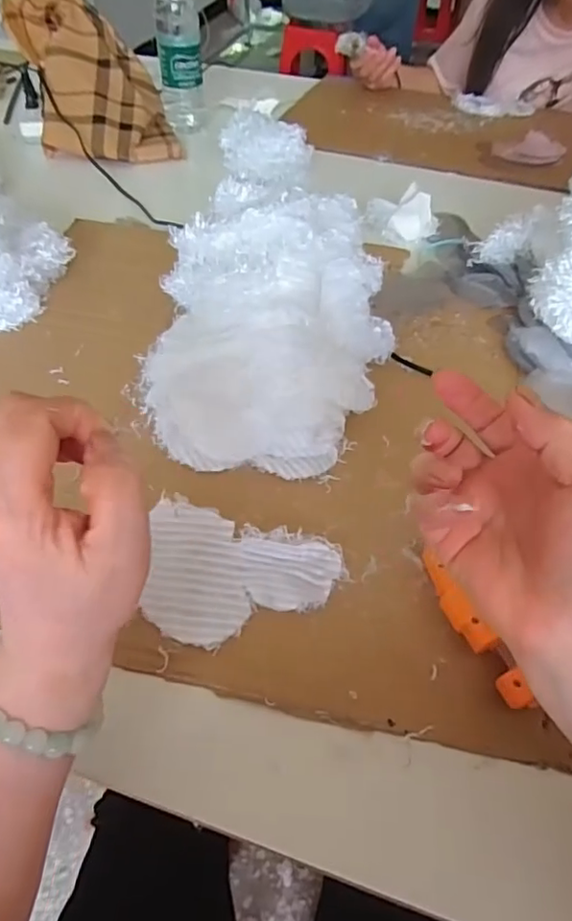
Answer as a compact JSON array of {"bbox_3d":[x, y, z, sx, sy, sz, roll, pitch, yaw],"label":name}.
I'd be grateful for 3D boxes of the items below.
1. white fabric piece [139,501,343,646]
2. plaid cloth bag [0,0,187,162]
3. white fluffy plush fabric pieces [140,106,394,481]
[{"bbox_3d":[-0.036,0.082,0.381,0.128,0.006,0.088,15,60,7],"label":"white fabric piece"},{"bbox_3d":[-0.298,-0.588,0.879,0.199,0.066,0.298,-18,87,-18],"label":"plaid cloth bag"},{"bbox_3d":[-0.013,-0.153,0.487,0.216,0.154,0.297,2,50,0],"label":"white fluffy plush fabric pieces"}]

